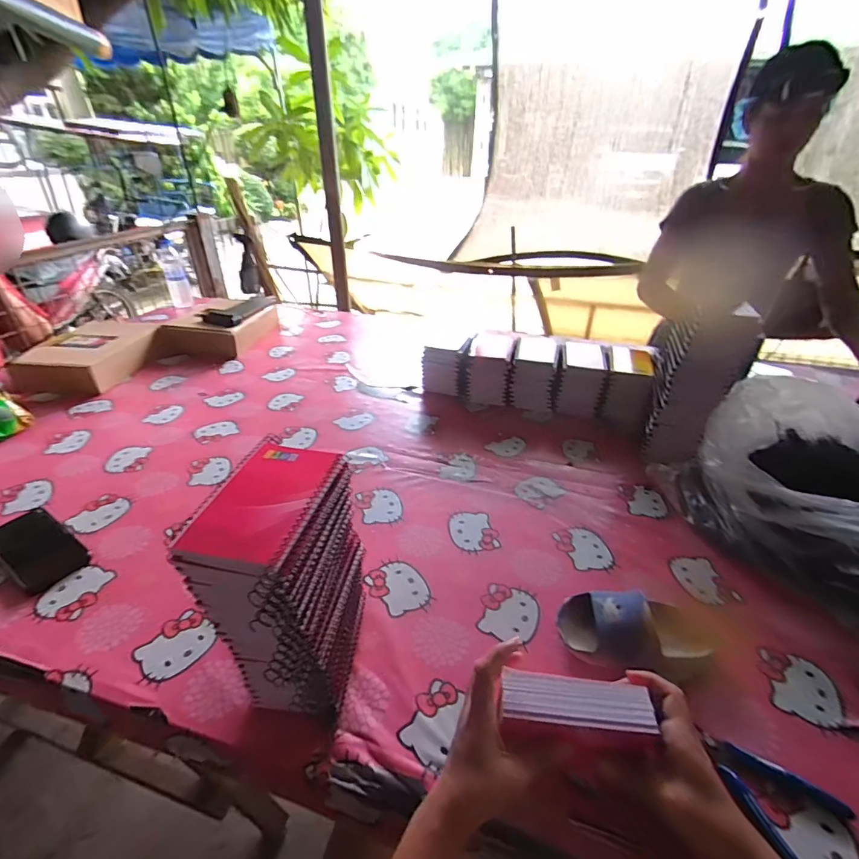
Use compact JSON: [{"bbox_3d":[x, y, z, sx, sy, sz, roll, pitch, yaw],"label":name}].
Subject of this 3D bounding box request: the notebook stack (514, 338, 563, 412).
[{"bbox_3d":[0.243,-0.134,0.976,0.104,0.117,0.130,10,34,11],"label":"notebook stack"}]

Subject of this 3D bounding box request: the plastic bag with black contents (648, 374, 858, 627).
[{"bbox_3d":[0.576,0.091,0.615,0.329,0.174,0.325,-5,34,-11],"label":"plastic bag with black contents"}]

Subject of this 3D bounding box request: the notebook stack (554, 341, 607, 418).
[{"bbox_3d":[0.334,-0.119,0.964,0.105,0.109,0.146,10,34,12],"label":"notebook stack"}]

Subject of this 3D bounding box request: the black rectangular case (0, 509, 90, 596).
[{"bbox_3d":[-0.552,0.164,0.601,0.162,0.017,0.074,21,38,27],"label":"black rectangular case"}]

